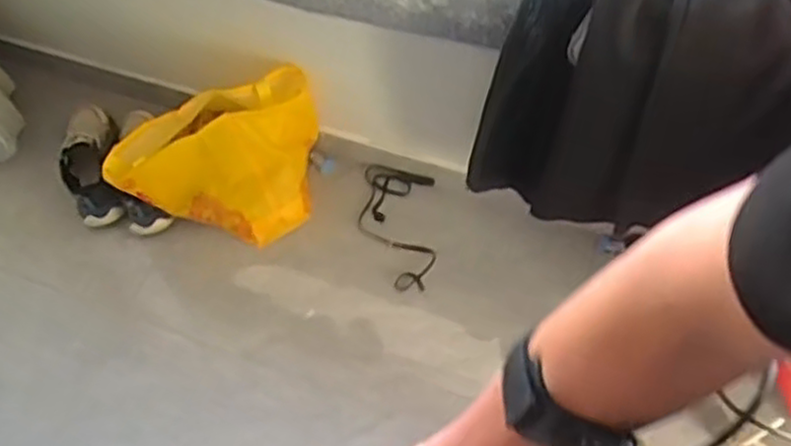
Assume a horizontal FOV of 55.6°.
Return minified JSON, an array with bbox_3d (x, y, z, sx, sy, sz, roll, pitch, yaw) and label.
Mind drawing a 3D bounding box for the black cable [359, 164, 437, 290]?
[{"bbox_3d":[0.002,0.004,1.467,0.148,0.040,0.262,-1,63,0],"label":"black cable"}]

